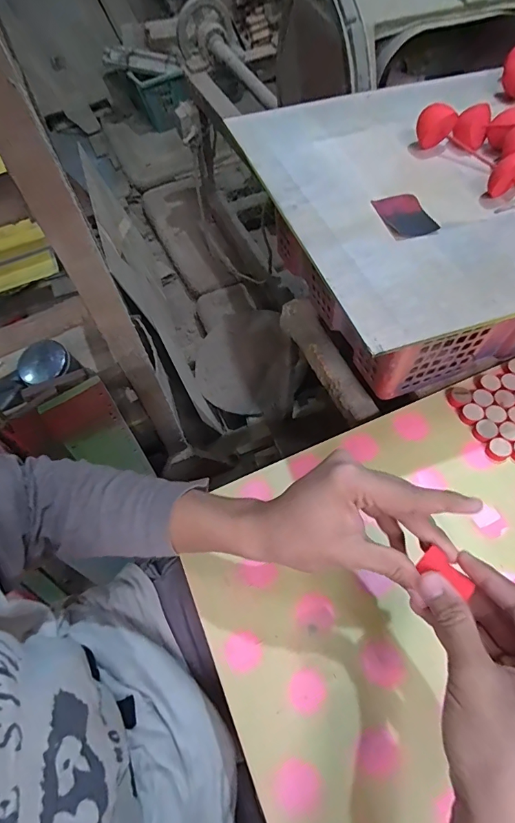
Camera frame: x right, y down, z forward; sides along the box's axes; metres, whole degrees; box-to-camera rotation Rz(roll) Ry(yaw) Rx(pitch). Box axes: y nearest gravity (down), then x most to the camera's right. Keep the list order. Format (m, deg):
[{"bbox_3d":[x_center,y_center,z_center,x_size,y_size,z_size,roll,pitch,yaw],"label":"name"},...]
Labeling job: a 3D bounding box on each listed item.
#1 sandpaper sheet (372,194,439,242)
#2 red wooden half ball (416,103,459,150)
[{"bbox_3d":[0.132,-0.176,0.375,0.039,0.005,0.060,-13,62,-5],"label":"sandpaper sheet"},{"bbox_3d":[0.182,-0.291,0.426,0.036,0.035,0.020,17,63,11],"label":"red wooden half ball"}]

